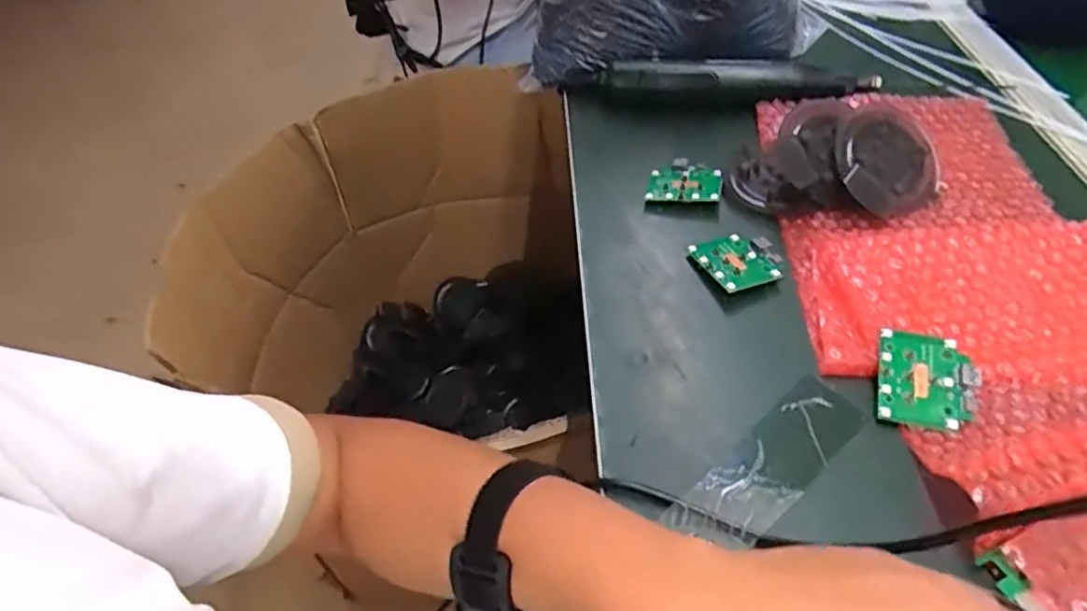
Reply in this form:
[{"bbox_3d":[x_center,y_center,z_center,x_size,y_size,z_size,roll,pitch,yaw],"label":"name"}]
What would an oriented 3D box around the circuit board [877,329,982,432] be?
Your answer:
[{"bbox_3d":[0.230,0.045,0.397,0.054,0.004,0.057,9,66,10],"label":"circuit board"}]

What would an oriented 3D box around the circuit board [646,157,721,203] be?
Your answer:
[{"bbox_3d":[0.116,-0.101,0.545,0.057,0.012,0.048,7,50,13],"label":"circuit board"}]

